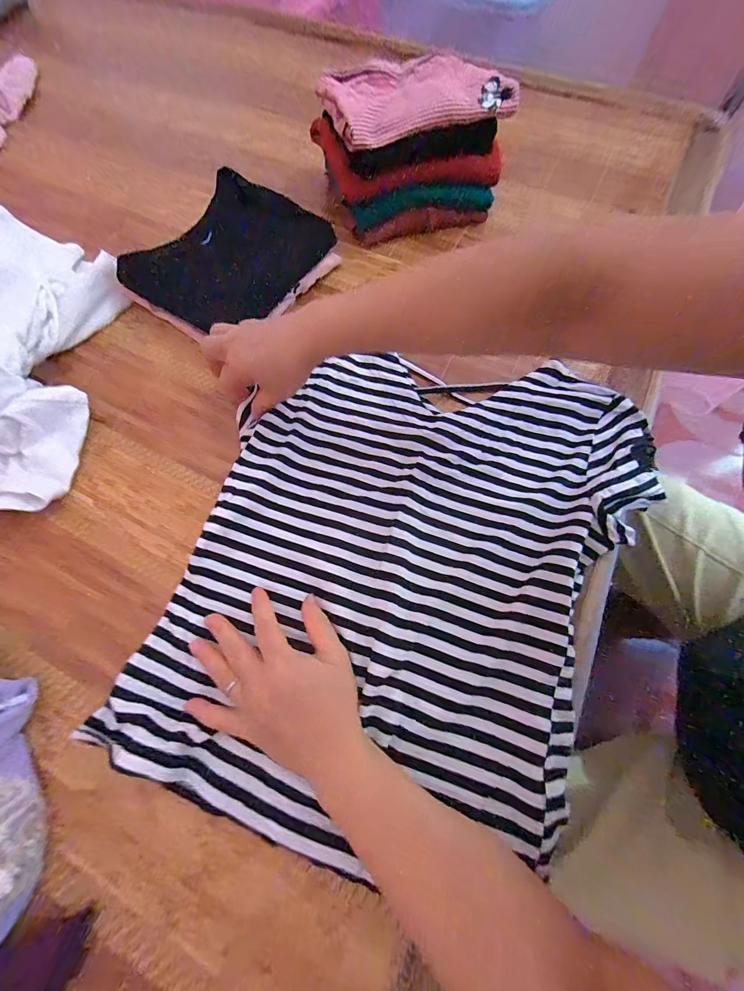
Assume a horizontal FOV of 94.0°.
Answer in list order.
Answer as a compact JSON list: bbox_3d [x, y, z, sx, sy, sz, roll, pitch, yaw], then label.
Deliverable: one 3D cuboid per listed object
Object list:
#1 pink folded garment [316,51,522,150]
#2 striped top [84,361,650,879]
[{"bbox_3d":[0.049,-0.503,0.428,0.209,0.034,0.154,-17,69,-5],"label":"pink folded garment"},{"bbox_3d":[0.038,0.054,0.321,0.408,0.022,0.434,11,70,5],"label":"striped top"}]

